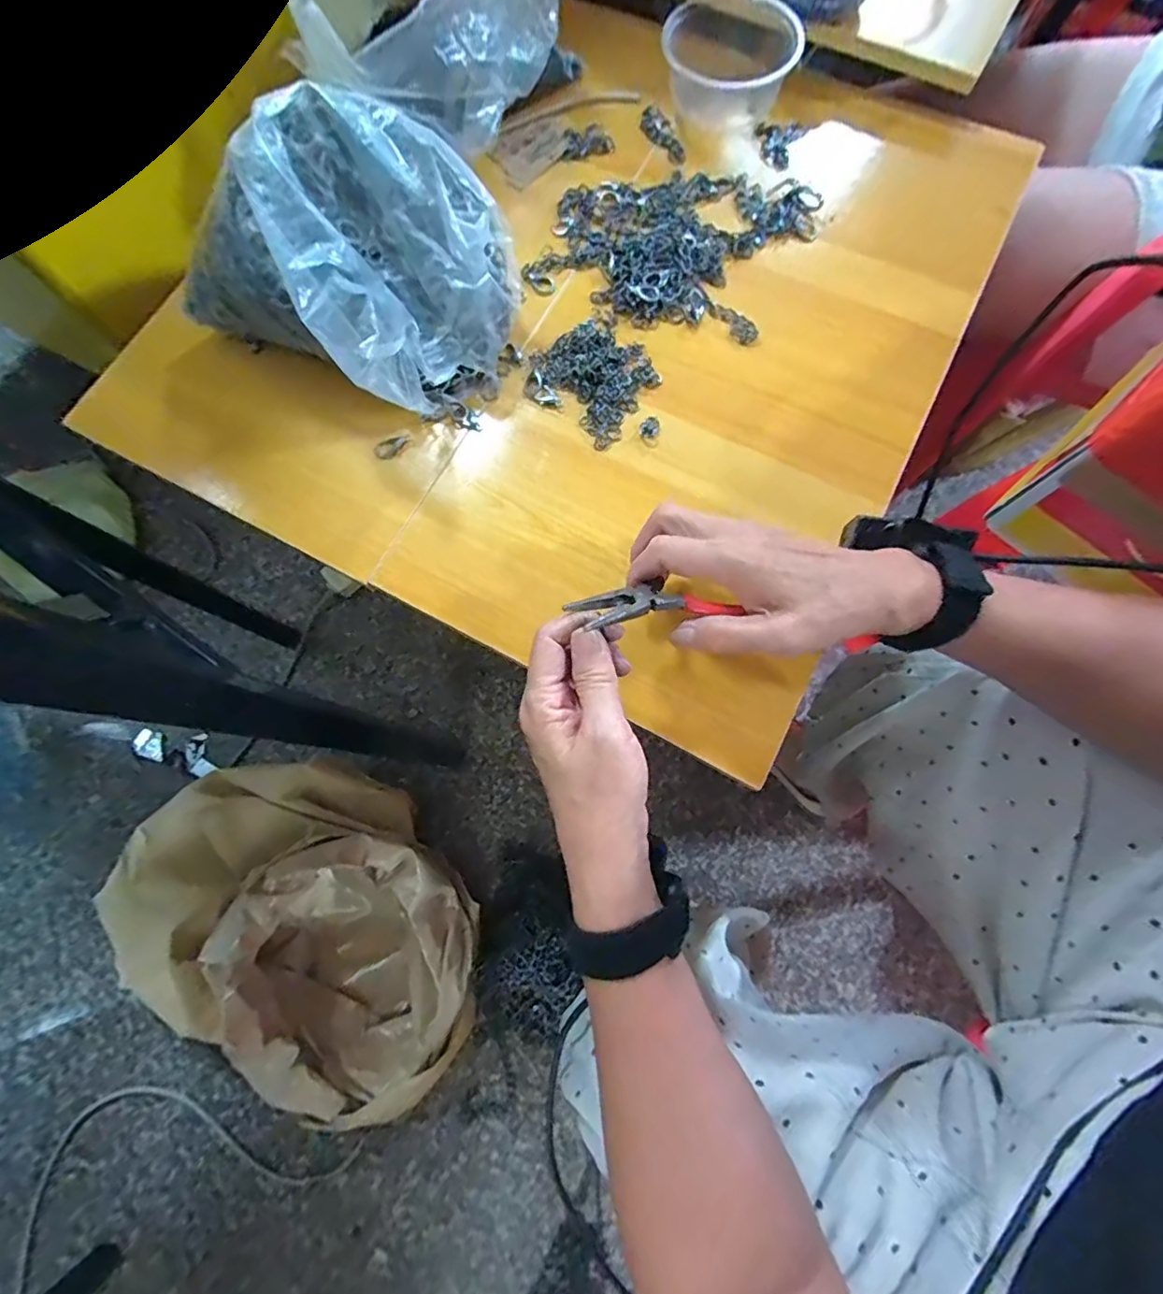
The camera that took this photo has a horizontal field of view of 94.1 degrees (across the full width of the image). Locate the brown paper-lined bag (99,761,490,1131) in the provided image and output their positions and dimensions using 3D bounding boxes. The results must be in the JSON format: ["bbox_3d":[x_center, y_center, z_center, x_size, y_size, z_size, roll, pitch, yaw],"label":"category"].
[{"bbox_3d":[-0.352,0.375,0.705,0.353,0.162,0.467,-37,77,-8],"label":"brown paper-lined bag"}]

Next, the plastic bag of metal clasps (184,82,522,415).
[{"bbox_3d":[-0.157,-0.269,0.376,0.211,0.110,0.165,35,79,10],"label":"plastic bag of metal clasps"}]

